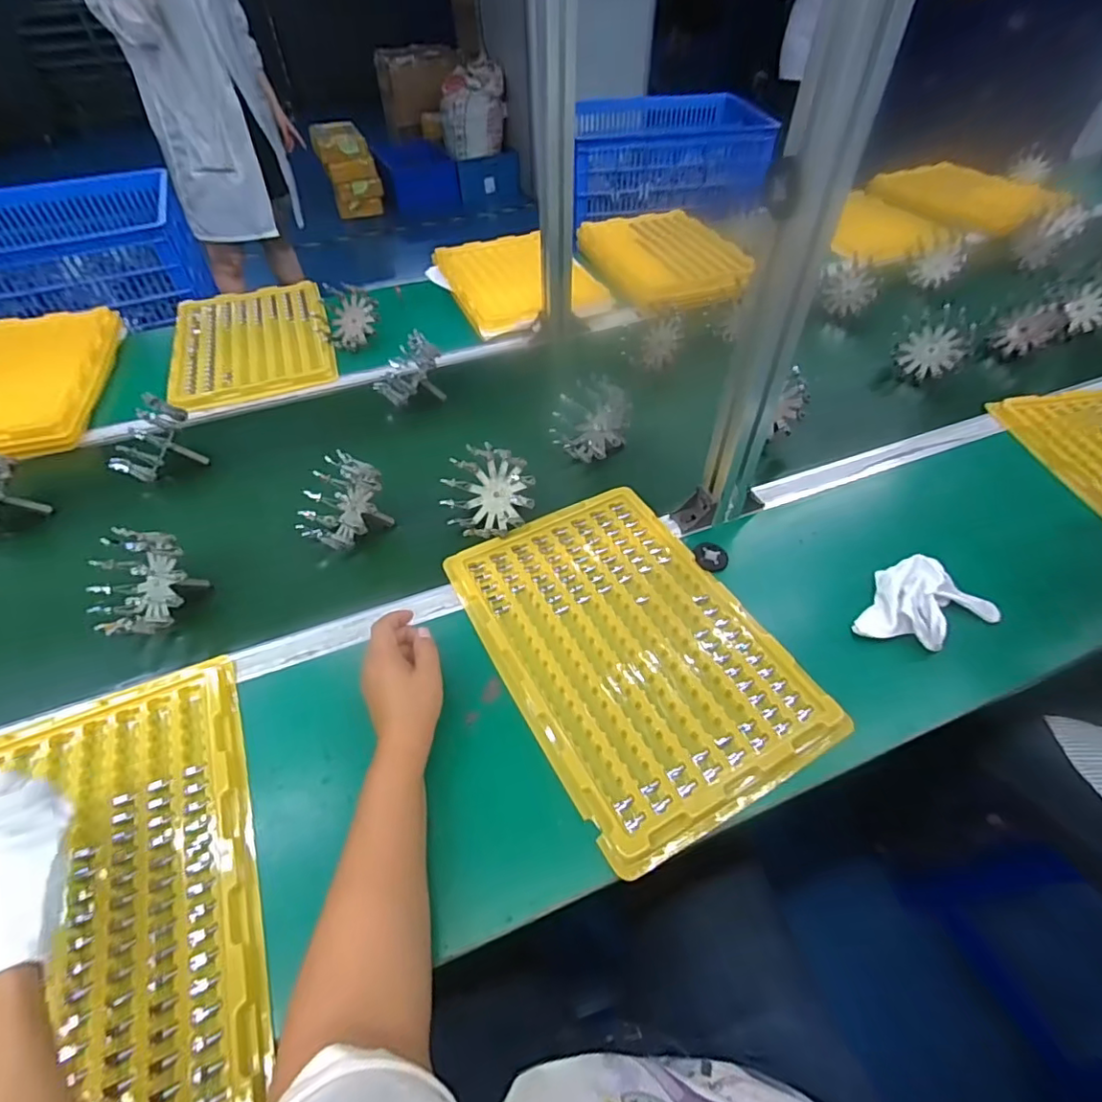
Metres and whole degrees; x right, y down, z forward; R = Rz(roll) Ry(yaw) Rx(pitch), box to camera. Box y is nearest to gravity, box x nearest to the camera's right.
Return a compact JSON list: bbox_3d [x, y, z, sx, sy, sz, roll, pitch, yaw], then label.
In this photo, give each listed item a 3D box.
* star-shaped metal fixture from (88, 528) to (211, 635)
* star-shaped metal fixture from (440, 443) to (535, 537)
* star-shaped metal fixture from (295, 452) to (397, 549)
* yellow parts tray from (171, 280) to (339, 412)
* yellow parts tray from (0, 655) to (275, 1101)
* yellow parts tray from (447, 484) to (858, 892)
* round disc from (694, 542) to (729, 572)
[{"bbox_3d":[-0.428,0.028,0.583,0.092,0.084,0.095,-18,50,-15],"label":"star-shaped metal fixture"},{"bbox_3d":[-0.078,-0.076,0.677,0.102,0.080,0.091,-9,49,-7],"label":"star-shaped metal fixture"},{"bbox_3d":[-0.255,-0.051,0.670,0.110,0.097,0.090,9,49,10],"label":"star-shaped metal fixture"},{"bbox_3d":[-0.536,-0.383,1.002,0.260,0.019,0.396,-16,51,-13],"label":"yellow parts tray"},{"bbox_3d":[-0.363,0.277,0.426,0.253,0.024,0.369,-19,50,-15],"label":"yellow parts tray"},{"bbox_3d":[0.076,0.089,0.581,0.252,0.013,0.373,-23,52,-19],"label":"yellow parts tray"},{"bbox_3d":[0.189,0.005,0.664,0.036,0.014,0.038,-3,48,-1],"label":"round disc"}]

